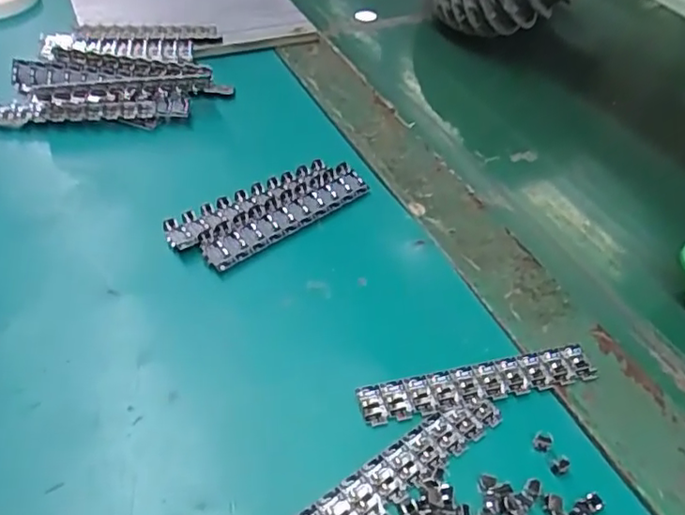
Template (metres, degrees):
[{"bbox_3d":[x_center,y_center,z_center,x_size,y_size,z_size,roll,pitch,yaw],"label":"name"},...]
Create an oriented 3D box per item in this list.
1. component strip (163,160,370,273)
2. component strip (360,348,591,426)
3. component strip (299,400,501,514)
[{"bbox_3d":[-0.040,-0.029,0.338,0.113,0.012,0.042,-32,54,-32],"label":"component strip"},{"bbox_3d":[0.061,0.055,0.266,0.108,0.004,0.019,-8,45,-13],"label":"component strip"},{"bbox_3d":[0.021,0.084,0.233,0.106,0.004,0.019,-26,51,-29],"label":"component strip"}]

